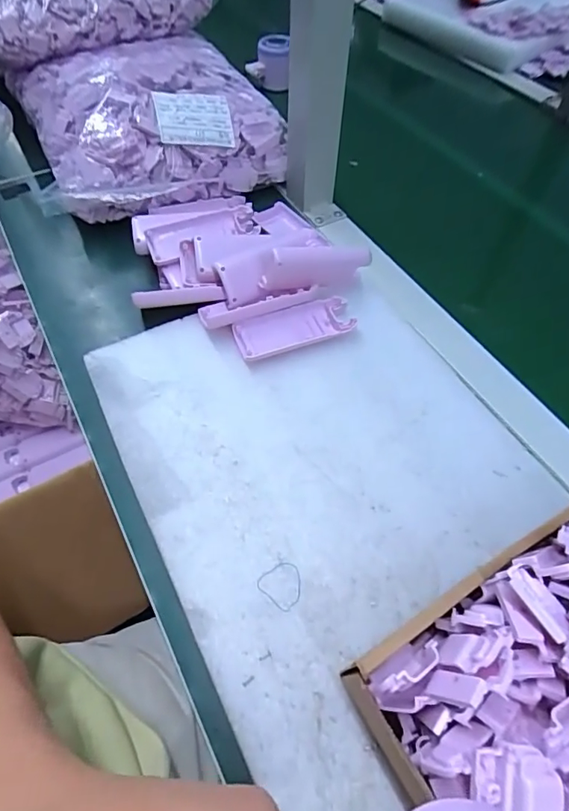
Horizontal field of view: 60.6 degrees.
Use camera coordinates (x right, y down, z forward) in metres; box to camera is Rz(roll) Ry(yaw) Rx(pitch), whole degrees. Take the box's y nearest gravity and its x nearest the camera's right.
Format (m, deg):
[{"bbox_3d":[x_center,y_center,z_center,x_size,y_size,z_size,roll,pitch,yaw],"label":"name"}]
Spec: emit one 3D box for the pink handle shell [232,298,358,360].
[{"bbox_3d":[0.008,-0.067,0.434,0.102,0.019,0.040,-18,58,-12],"label":"pink handle shell"}]

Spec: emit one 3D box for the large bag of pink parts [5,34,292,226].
[{"bbox_3d":[-0.156,-0.332,0.568,0.261,0.102,0.252,-20,58,-13],"label":"large bag of pink parts"}]

